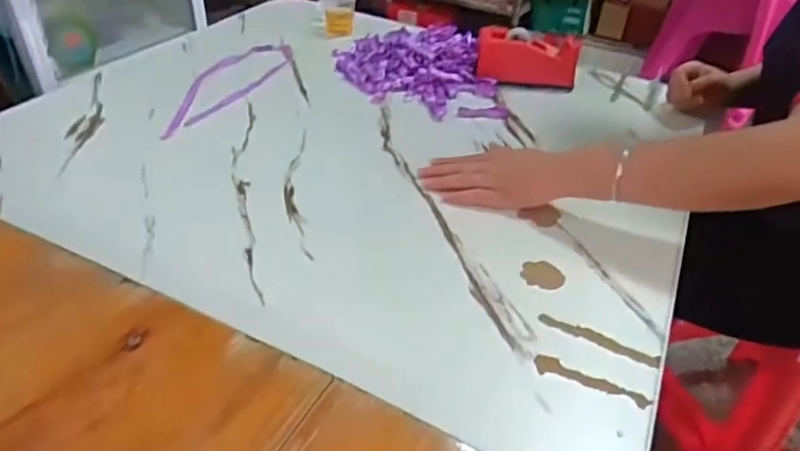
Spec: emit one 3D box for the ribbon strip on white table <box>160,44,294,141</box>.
[{"bbox_3d":[-0.252,-0.203,0.837,0.090,0.008,0.300,15,39,14],"label":"ribbon strip on white table"}]

